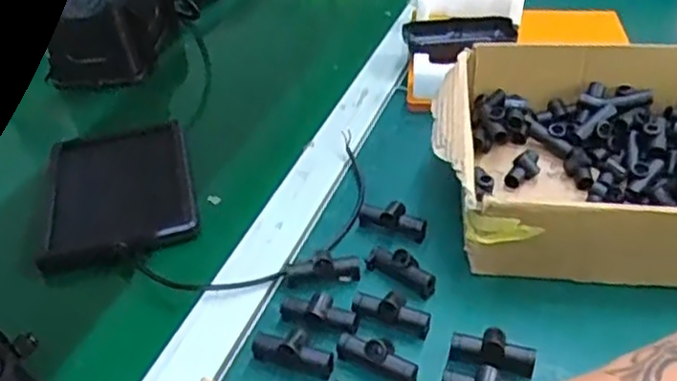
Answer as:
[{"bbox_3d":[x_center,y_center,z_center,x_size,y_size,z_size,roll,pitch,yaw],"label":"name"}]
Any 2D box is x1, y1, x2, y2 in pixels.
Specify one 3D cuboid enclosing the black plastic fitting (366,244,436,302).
[{"bbox_3d":[0.042,0.053,0.458,0.049,0.016,0.016,28,49,34],"label":"black plastic fitting"}]

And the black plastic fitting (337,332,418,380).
[{"bbox_3d":[0.023,0.100,0.402,0.051,0.018,0.015,15,43,23],"label":"black plastic fitting"}]

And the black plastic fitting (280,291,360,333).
[{"bbox_3d":[-0.013,0.078,0.425,0.051,0.022,0.016,9,41,16],"label":"black plastic fitting"}]

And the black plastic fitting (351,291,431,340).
[{"bbox_3d":[0.034,0.076,0.429,0.051,0.018,0.015,16,43,23],"label":"black plastic fitting"}]

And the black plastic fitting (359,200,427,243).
[{"bbox_3d":[0.041,0.022,0.497,0.051,0.019,0.019,16,43,23],"label":"black plastic fitting"}]

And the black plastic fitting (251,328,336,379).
[{"bbox_3d":[-0.026,0.096,0.409,0.050,0.017,0.020,13,42,21],"label":"black plastic fitting"}]

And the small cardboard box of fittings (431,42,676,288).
[{"bbox_3d":[0.208,-0.029,0.508,0.264,0.070,0.214,2,39,8],"label":"small cardboard box of fittings"}]

